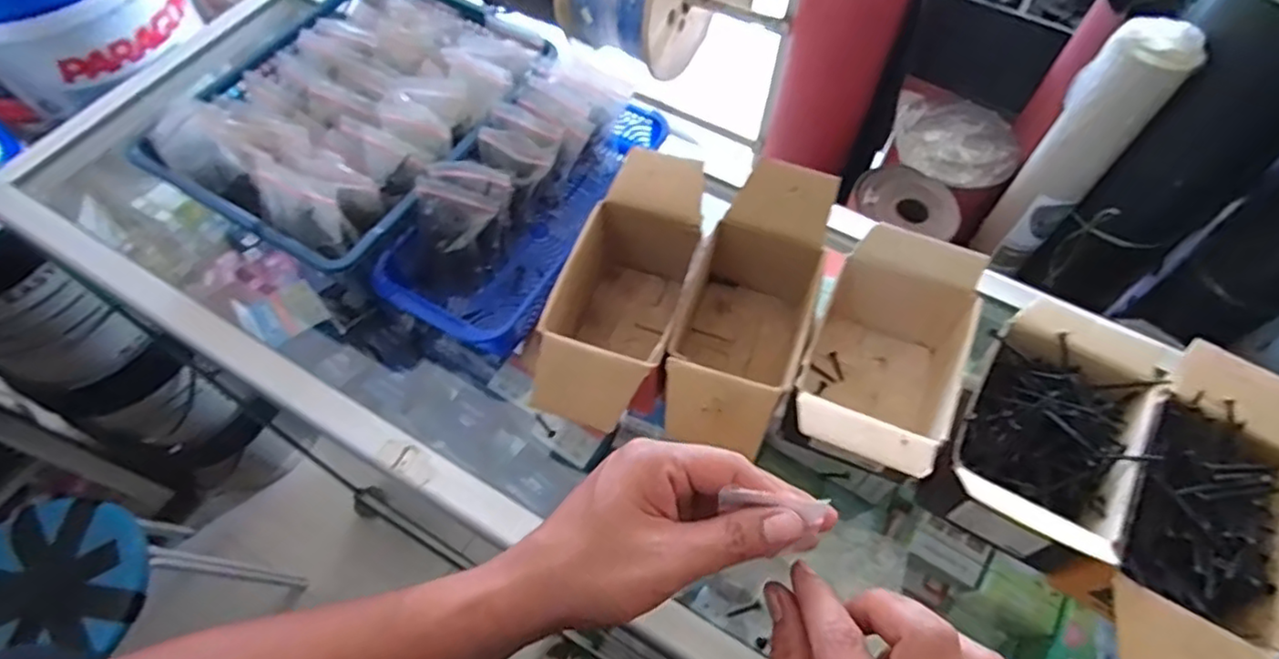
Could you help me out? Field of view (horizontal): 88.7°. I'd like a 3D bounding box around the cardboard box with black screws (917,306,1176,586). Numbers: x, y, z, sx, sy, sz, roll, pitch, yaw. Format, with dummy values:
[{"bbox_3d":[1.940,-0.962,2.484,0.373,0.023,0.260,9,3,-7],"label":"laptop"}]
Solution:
[{"bbox_3d":[0.255,0.068,0.418,0.106,0.073,0.164,32,65,17],"label":"cardboard box with black screws"}]

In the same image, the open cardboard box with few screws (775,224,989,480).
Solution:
[{"bbox_3d":[0.164,0.026,0.448,0.094,0.094,0.162,24,63,13],"label":"open cardboard box with few screws"}]

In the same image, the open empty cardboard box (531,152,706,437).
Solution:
[{"bbox_3d":[-0.011,-0.023,0.479,0.081,0.096,0.197,15,61,9],"label":"open empty cardboard box"}]

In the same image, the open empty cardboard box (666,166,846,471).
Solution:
[{"bbox_3d":[0.076,-0.008,0.466,0.087,0.104,0.196,14,61,8],"label":"open empty cardboard box"}]

